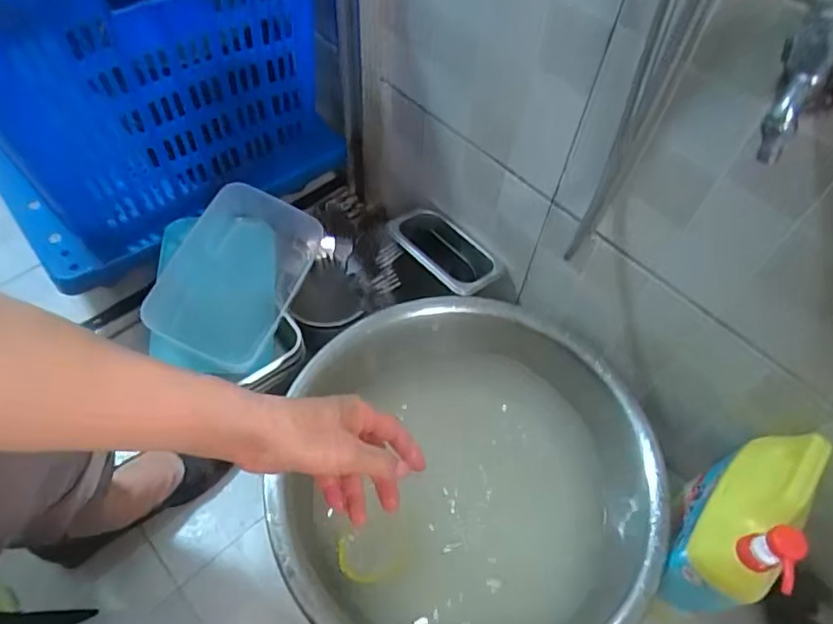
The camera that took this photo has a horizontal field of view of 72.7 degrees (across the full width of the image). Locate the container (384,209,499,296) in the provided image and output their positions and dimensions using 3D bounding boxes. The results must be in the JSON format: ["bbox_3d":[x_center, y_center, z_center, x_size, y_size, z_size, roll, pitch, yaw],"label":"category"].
[{"bbox_3d":[0.042,-0.087,0.852,0.098,0.064,0.172,-38,68,-24],"label":"container"}]

